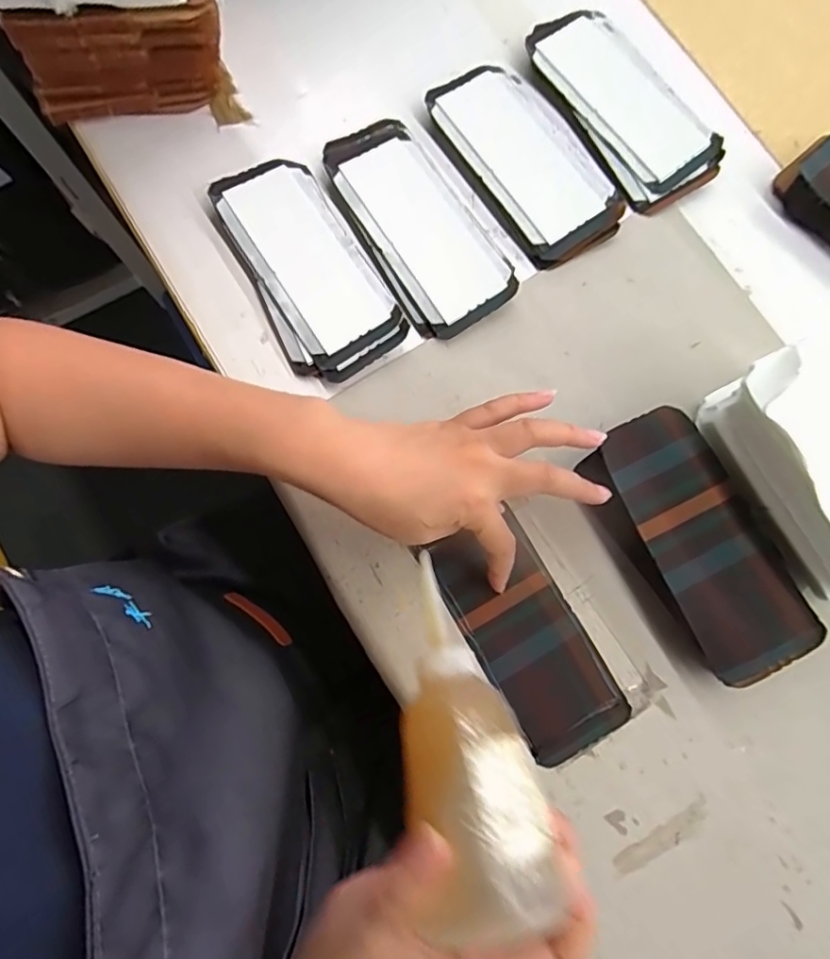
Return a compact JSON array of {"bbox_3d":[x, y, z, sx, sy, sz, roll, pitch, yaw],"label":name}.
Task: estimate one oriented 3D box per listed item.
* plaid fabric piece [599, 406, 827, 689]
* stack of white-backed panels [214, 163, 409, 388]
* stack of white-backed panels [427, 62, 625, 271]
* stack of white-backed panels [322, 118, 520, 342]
[{"bbox_3d":[0.182,0.038,0.361,0.069,0.010,0.171,-25,80,-5],"label":"plaid fabric piece"},{"bbox_3d":[-0.077,-0.154,0.415,0.082,0.015,0.171,-27,81,-5],"label":"stack of white-backed panels"},{"bbox_3d":[0.086,-0.246,0.439,0.085,0.010,0.170,-31,81,-6],"label":"stack of white-backed panels"},{"bbox_3d":[0.001,-0.193,0.427,0.081,0.012,0.180,-28,81,-5],"label":"stack of white-backed panels"}]

